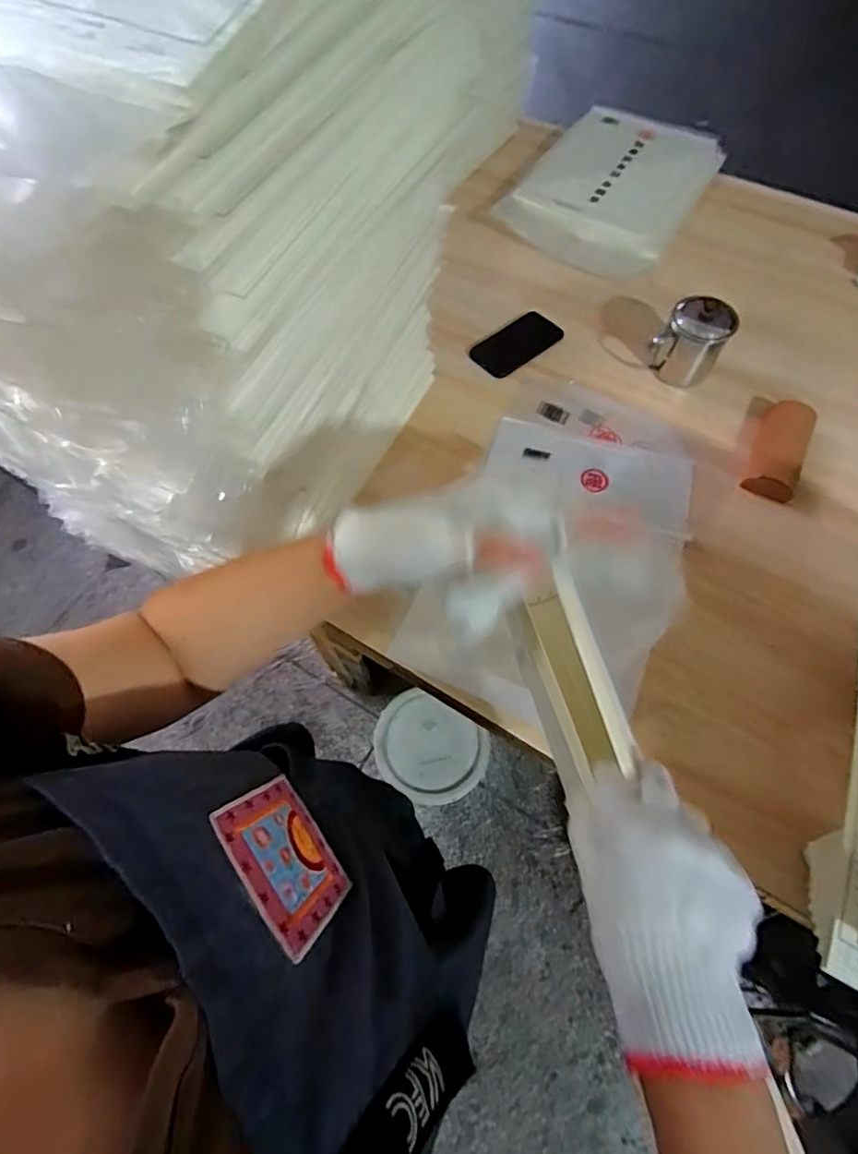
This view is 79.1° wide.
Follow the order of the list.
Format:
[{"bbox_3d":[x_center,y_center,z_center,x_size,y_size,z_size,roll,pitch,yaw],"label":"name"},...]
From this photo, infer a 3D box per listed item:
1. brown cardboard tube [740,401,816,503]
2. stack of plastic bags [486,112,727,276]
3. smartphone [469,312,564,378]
[{"bbox_3d":[0.484,-0.179,0.716,0.062,0.035,0.165,24,66,12],"label":"brown cardboard tube"},{"bbox_3d":[0.343,-0.733,0.972,0.308,0.047,0.441,29,67,14],"label":"stack of plastic bags"},{"bbox_3d":[0.140,-0.375,0.835,0.151,0.014,0.081,-36,69,-16],"label":"smartphone"}]

